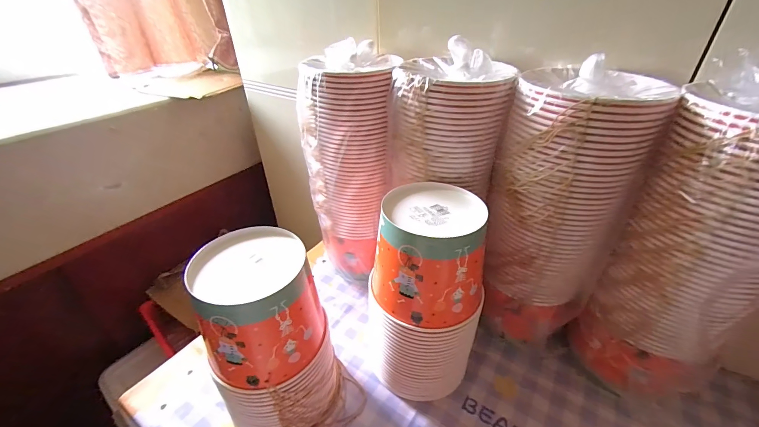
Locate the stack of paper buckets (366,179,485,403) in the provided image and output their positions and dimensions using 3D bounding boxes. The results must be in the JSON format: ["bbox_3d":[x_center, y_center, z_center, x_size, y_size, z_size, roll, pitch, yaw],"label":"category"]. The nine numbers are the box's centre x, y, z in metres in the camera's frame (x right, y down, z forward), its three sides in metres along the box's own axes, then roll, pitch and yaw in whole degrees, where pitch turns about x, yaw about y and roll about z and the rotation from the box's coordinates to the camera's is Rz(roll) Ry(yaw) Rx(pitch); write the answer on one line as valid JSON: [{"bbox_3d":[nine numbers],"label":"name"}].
[{"bbox_3d":[0.066,0.128,0.482,0.143,0.296,0.139,-22,40,-29],"label":"stack of paper buckets"}]

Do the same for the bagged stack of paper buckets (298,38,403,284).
[{"bbox_3d":[-0.052,-0.069,0.620,0.161,0.418,0.153,-5,34,-5],"label":"bagged stack of paper buckets"}]

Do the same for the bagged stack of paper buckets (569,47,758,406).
[{"bbox_3d":[0.383,0.051,0.402,0.144,0.418,0.151,-27,42,-32],"label":"bagged stack of paper buckets"}]

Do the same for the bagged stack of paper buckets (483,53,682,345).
[{"bbox_3d":[0.252,0.009,0.501,0.161,0.405,0.153,14,37,22],"label":"bagged stack of paper buckets"}]

